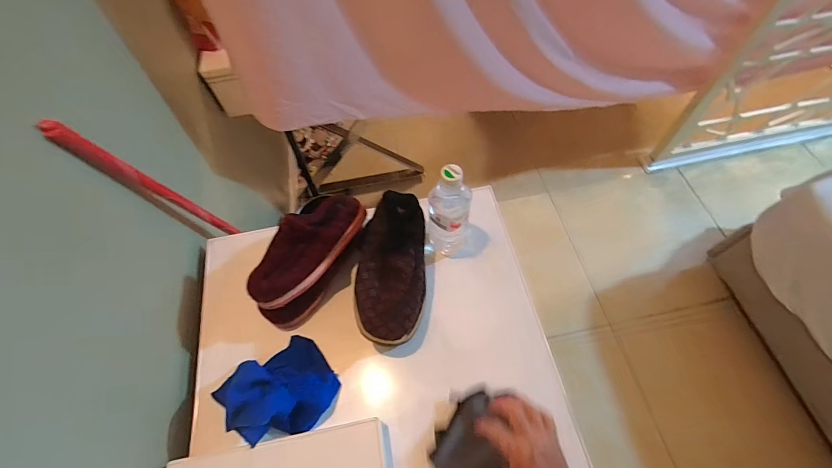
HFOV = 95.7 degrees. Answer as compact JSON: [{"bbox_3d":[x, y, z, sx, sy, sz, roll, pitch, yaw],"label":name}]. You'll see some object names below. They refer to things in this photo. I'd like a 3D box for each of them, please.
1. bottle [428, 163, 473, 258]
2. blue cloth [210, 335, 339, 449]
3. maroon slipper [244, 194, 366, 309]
[{"bbox_3d":[0.059,-0.030,0.650,0.071,0.225,0.062,-1,62,3],"label":"bottle"},{"bbox_3d":[-0.225,0.245,0.590,0.171,0.085,0.152,-37,66,-16],"label":"blue cloth"},{"bbox_3d":[-0.185,0.018,0.648,0.095,0.057,0.237,27,66,16],"label":"maroon slipper"}]

